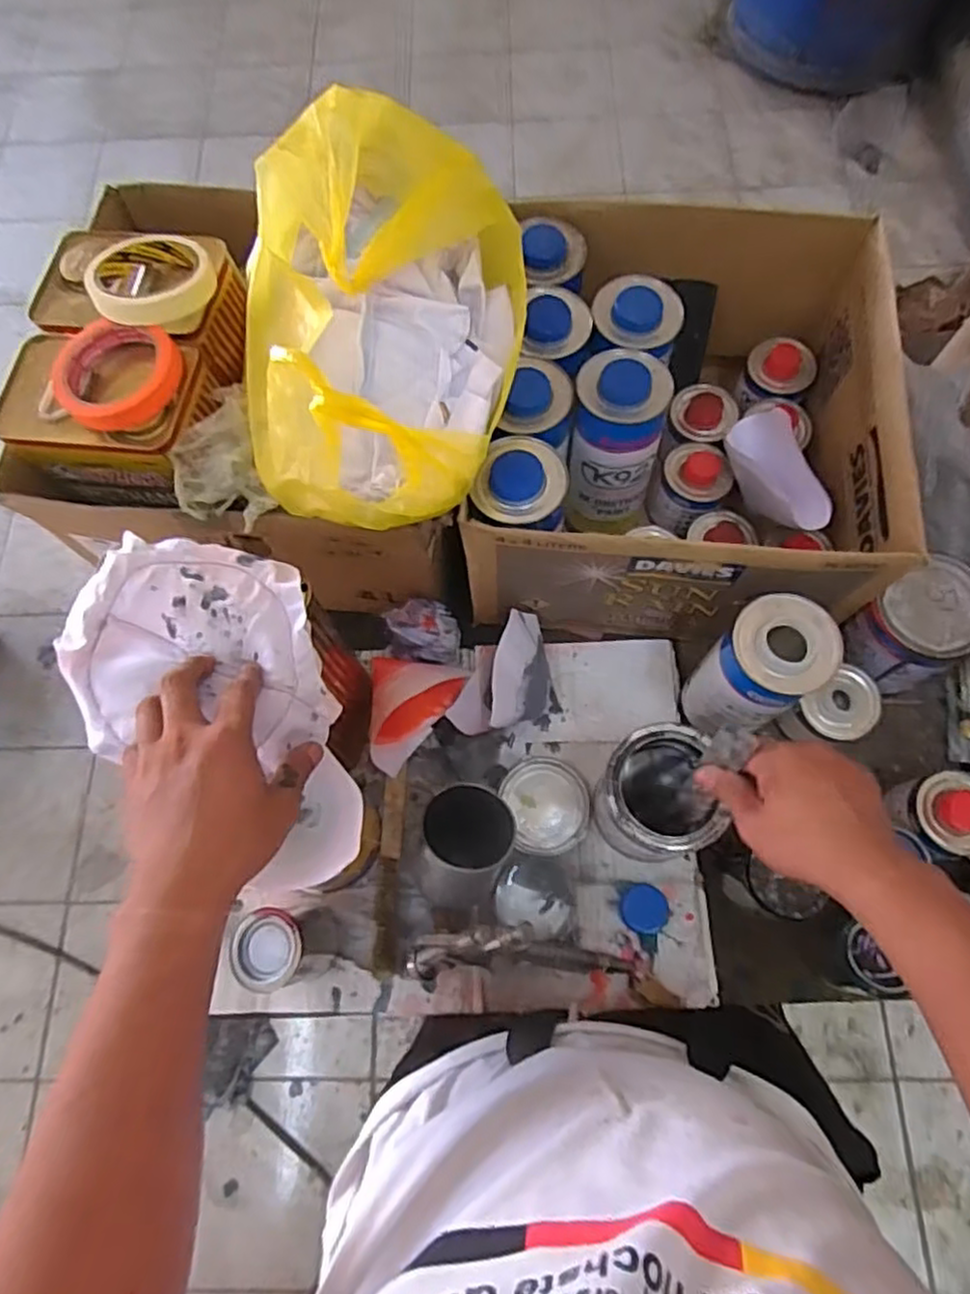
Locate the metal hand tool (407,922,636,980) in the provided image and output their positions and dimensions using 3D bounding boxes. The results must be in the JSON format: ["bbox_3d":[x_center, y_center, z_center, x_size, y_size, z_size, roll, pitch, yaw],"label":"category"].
[{"bbox_3d":[0.031,0.267,0.614,0.202,0.107,0.049,-2,71,2],"label":"metal hand tool"}]

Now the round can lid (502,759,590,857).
[{"bbox_3d":[0.063,0.157,0.697,0.081,0.015,0.093,-16,71,-3],"label":"round can lid"}]

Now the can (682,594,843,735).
[{"bbox_3d":[0.237,0.024,0.623,0.086,0.176,0.084,-36,73,-10],"label":"can"}]

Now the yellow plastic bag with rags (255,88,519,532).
[{"bbox_3d":[-0.081,-0.262,0.533,0.215,0.134,0.316,-7,71,0],"label":"yellow plastic bag with rags"}]

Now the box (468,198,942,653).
[{"bbox_3d":[0.184,-0.234,0.707,0.367,0.198,0.411,1,71,3],"label":"box"}]

